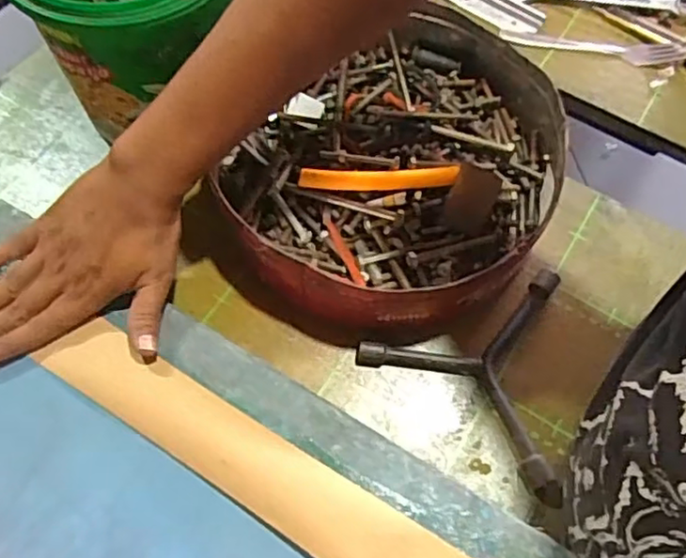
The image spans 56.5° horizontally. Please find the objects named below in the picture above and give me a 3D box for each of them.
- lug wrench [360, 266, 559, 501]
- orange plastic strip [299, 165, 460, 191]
[{"bbox_3d":[0.119,0.053,0.467,0.164,0.019,0.143,36,68,15],"label":"lug wrench"},{"bbox_3d":[0.028,-0.078,0.491,0.121,0.011,0.018,-3,64,-3],"label":"orange plastic strip"}]

